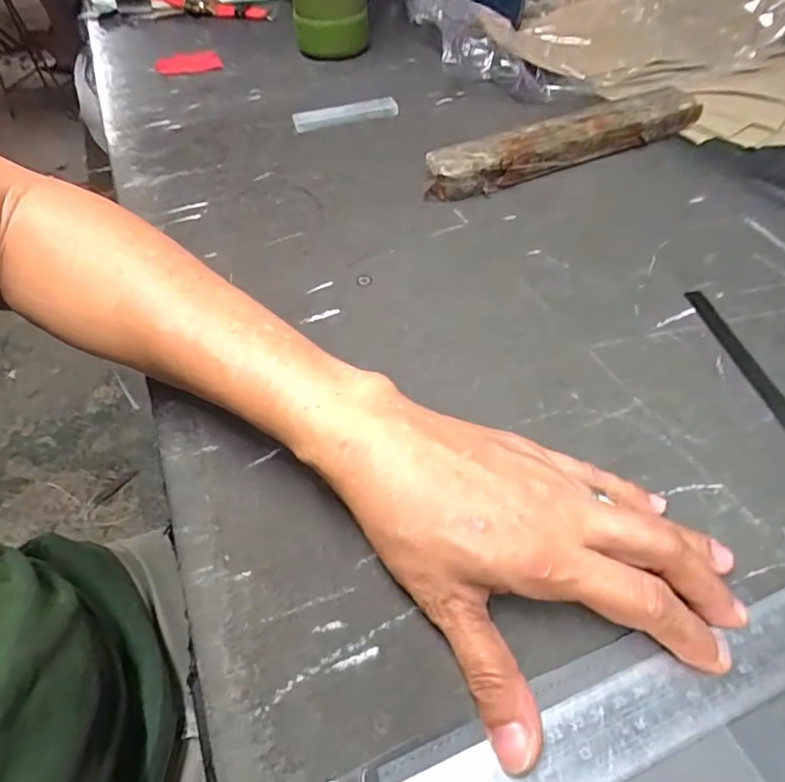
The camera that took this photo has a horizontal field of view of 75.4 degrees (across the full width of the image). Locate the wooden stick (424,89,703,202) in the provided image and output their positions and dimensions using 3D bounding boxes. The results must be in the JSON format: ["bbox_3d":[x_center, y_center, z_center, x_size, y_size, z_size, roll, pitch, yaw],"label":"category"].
[{"bbox_3d":[0.154,-0.224,0.457,0.260,0.038,0.039,-19,53,-12],"label":"wooden stick"}]

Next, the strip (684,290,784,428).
[{"bbox_3d":[0.220,-0.015,0.314,0.013,0.004,0.140,-8,51,-3],"label":"strip"}]

